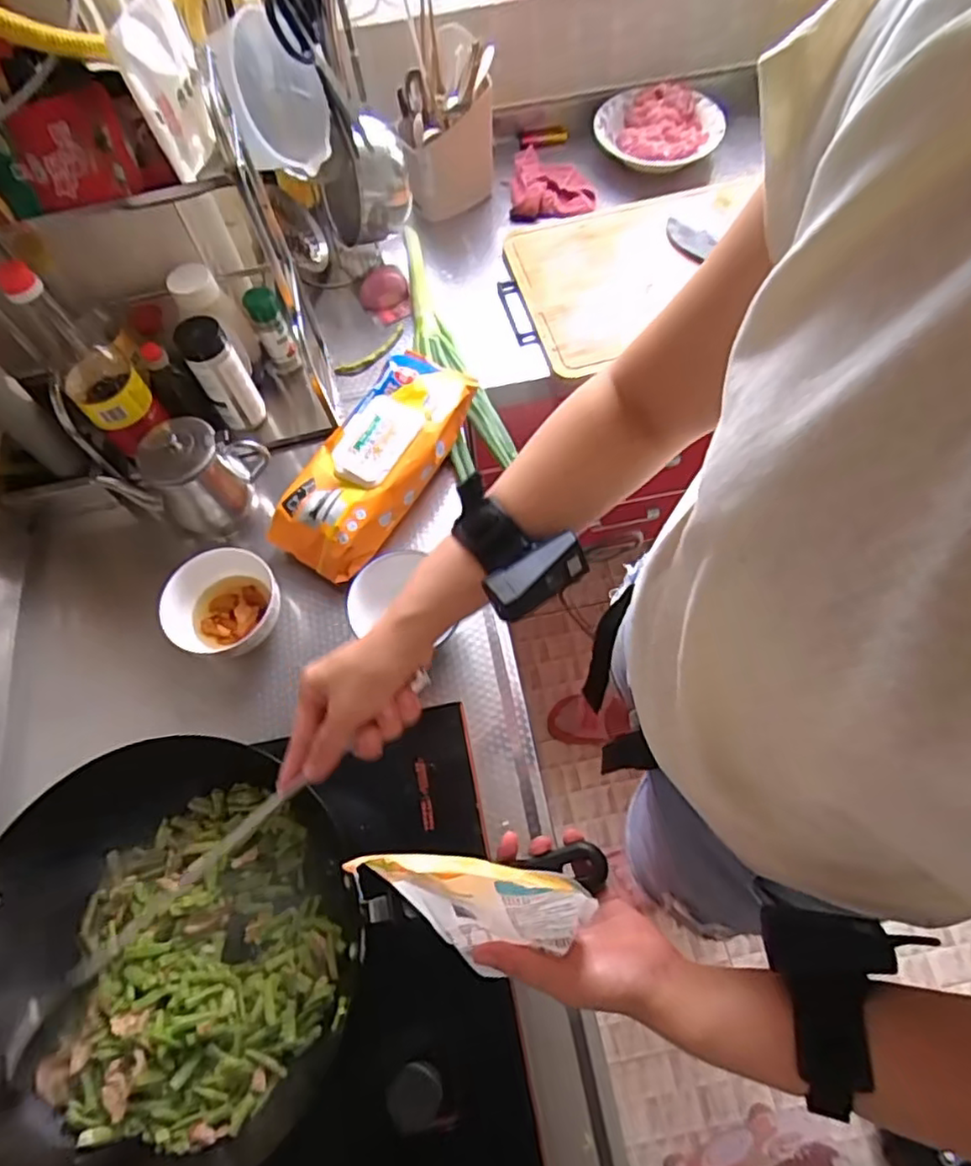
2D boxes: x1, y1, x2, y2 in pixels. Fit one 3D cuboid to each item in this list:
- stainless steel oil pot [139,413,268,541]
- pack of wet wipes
[{"bbox_3d":[-0.338,-0.134,0.786,0.104,0.118,0.121,39,73,19],"label":"stainless steel oil pot"},{"bbox_3d":[-0.133,-0.151,0.797,0.118,0.070,0.299,29,70,16],"label":"pack of wet wipes"}]

